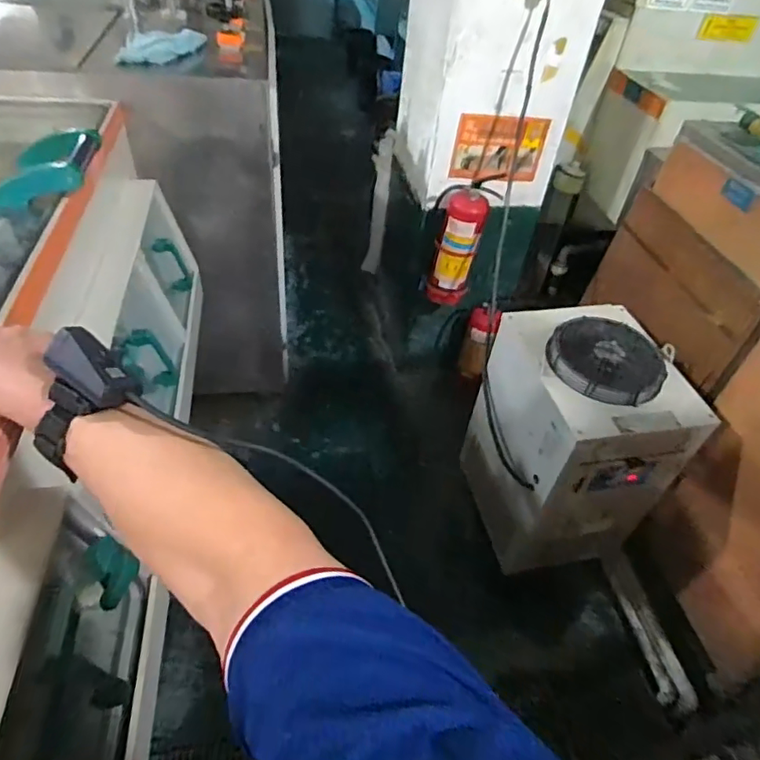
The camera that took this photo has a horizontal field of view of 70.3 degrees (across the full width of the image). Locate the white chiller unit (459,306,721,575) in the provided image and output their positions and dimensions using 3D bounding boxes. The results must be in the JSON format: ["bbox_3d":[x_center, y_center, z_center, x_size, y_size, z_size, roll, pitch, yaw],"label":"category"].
[{"bbox_3d":[0.552,0.182,1.618,0.410,0.713,0.508,-6,46,-14],"label":"white chiller unit"}]

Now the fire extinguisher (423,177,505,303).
[{"bbox_3d":[0.266,-0.445,1.850,0.184,0.445,0.122,8,44,1],"label":"fire extinguisher"}]

